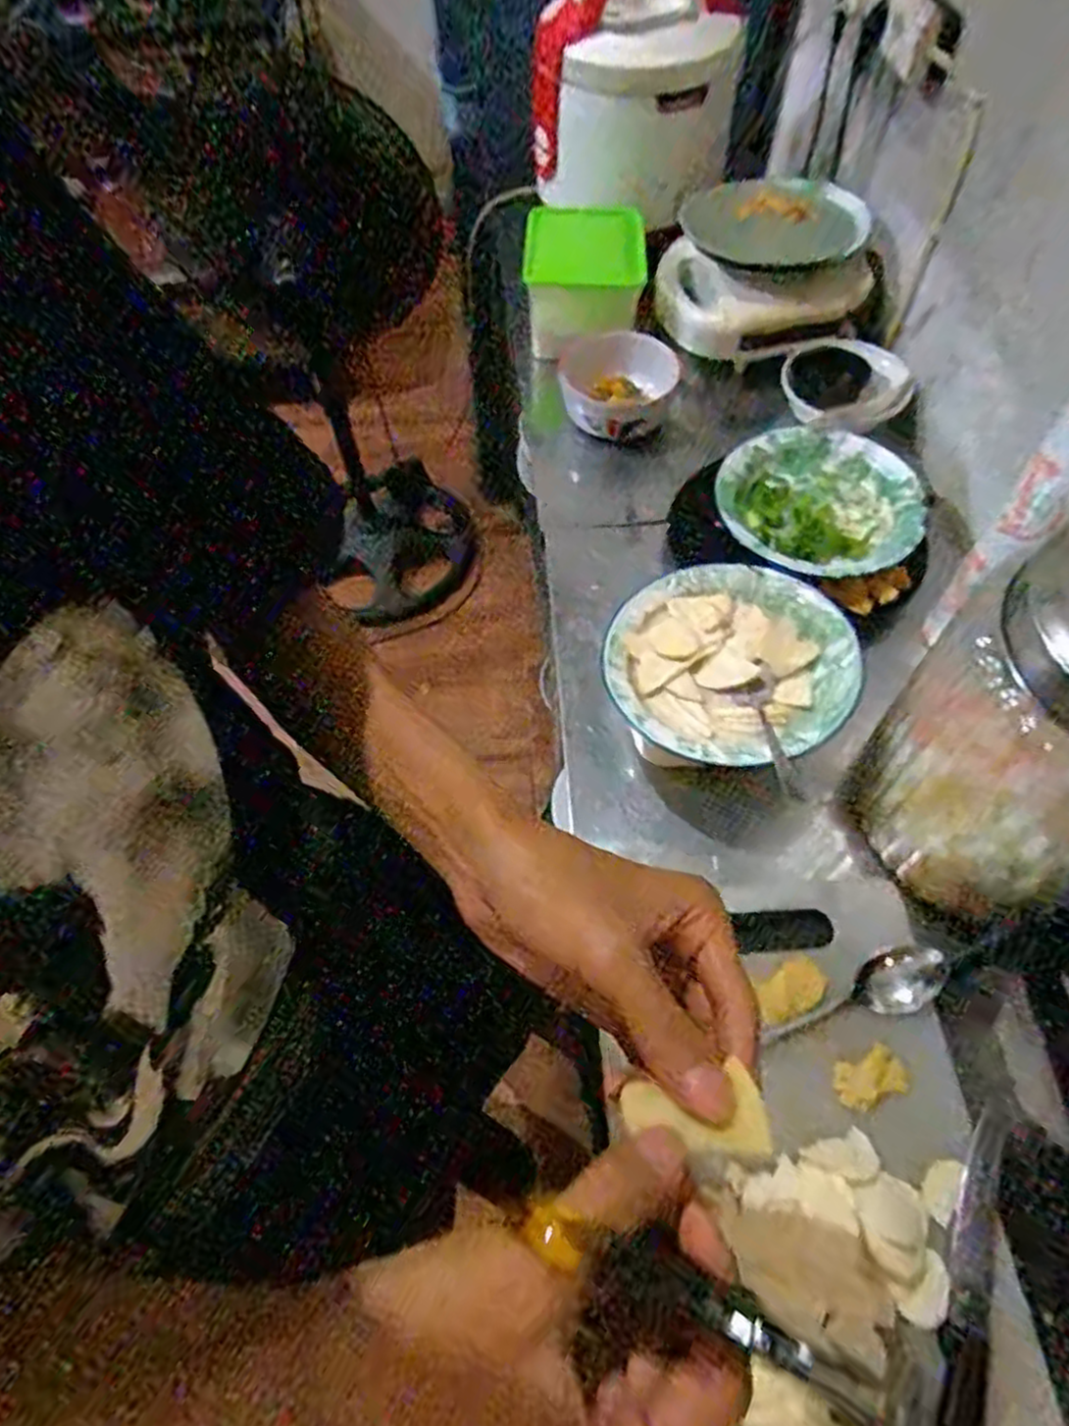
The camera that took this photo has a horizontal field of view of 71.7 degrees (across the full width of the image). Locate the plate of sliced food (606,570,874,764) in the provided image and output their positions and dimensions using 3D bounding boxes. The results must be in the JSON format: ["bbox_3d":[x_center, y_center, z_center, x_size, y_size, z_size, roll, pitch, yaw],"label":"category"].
[{"bbox_3d":[0.169,-0.044,0.661,0.209,0.064,0.208,-1,59,1],"label":"plate of sliced food"}]

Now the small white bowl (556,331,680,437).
[{"bbox_3d":[0.103,-0.423,0.935,0.144,0.061,0.135,-1,59,1],"label":"small white bowl"}]

